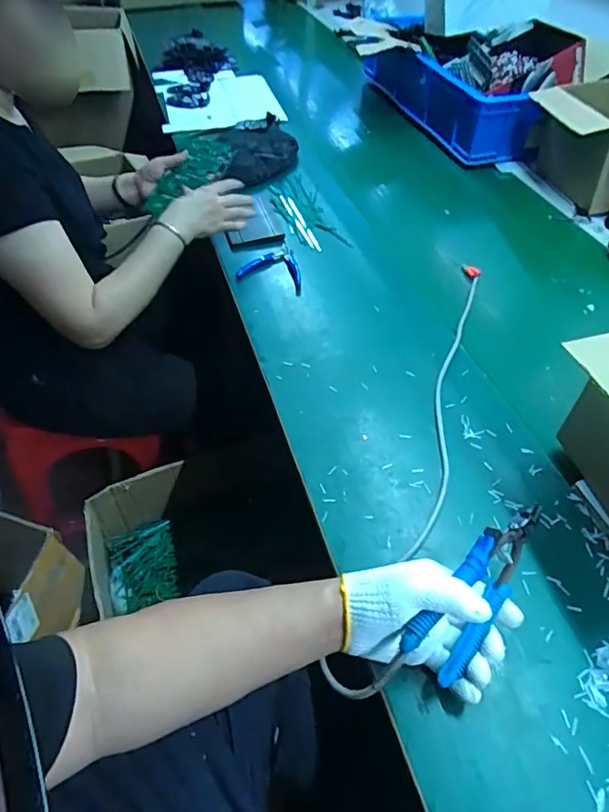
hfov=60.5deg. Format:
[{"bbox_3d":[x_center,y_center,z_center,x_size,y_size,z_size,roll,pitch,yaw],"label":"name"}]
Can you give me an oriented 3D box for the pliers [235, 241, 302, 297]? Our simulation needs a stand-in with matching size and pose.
[{"bbox_3d":[-0.050,-0.240,0.899,0.112,0.021,0.115,8,47,9],"label":"pliers"}]

